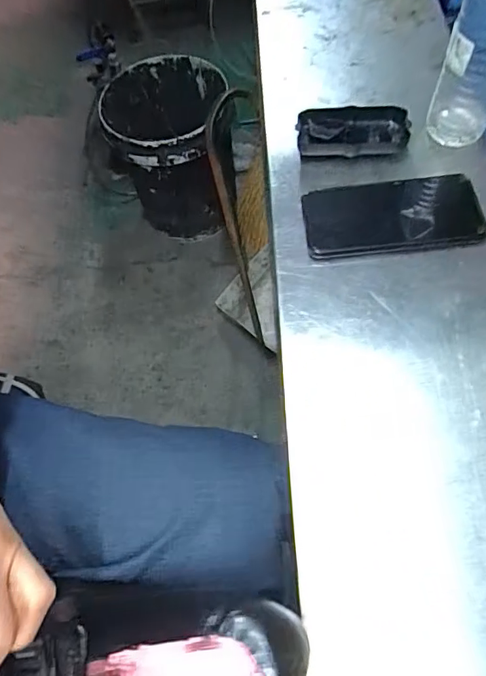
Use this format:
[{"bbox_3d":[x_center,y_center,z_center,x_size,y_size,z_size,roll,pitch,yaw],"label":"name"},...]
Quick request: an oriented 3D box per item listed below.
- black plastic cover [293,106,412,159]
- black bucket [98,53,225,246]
[{"bbox_3d":[0.114,-0.212,0.491,0.111,0.026,0.054,2,64,8],"label":"black plastic cover"},{"bbox_3d":[-0.185,-0.476,1.246,0.262,0.350,0.309,-11,63,1],"label":"black bucket"}]

